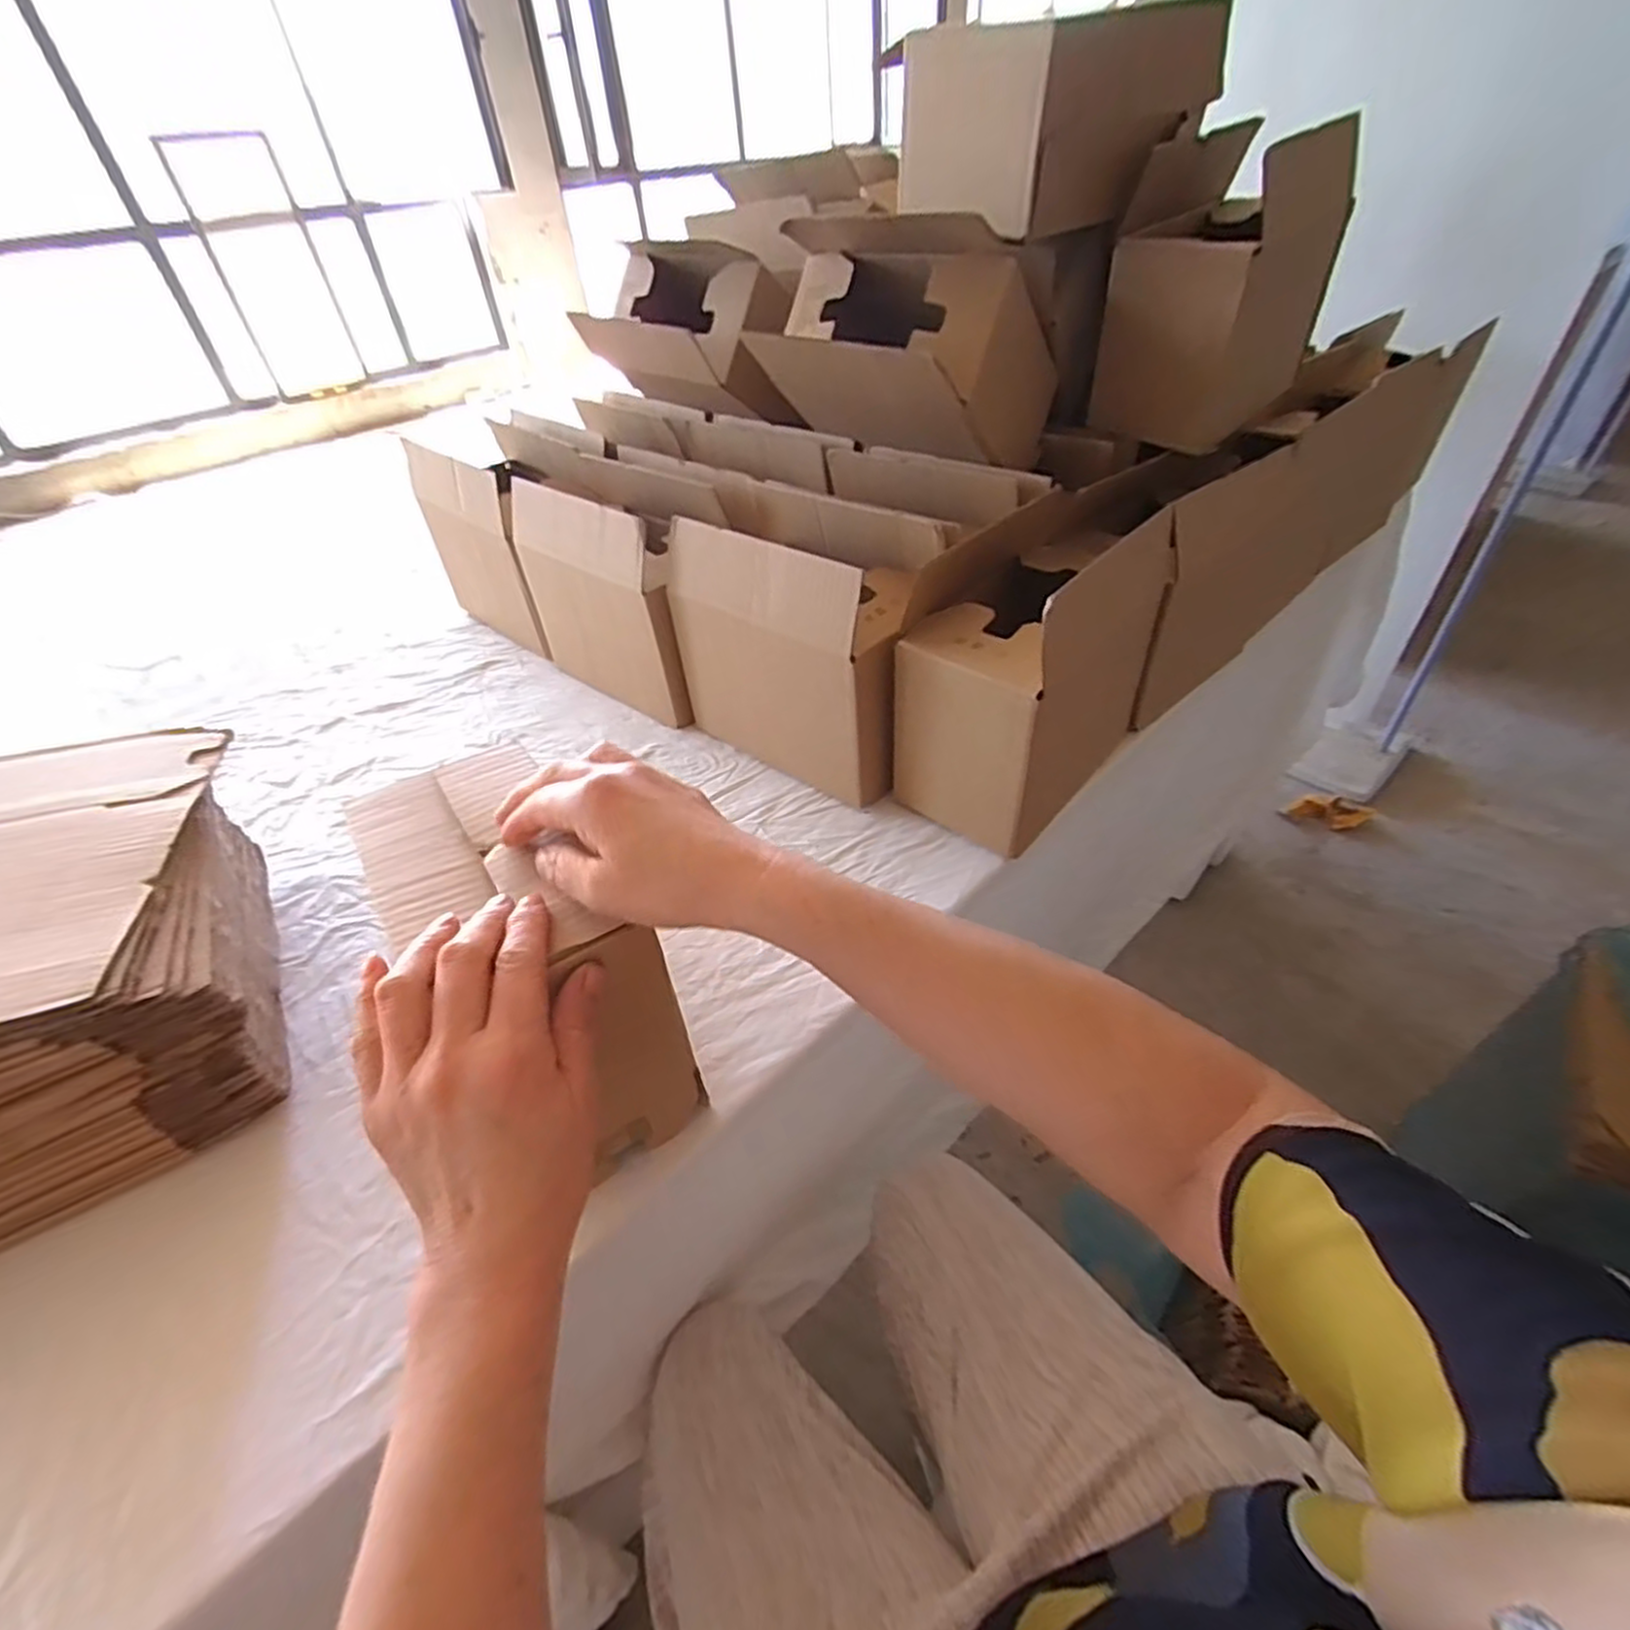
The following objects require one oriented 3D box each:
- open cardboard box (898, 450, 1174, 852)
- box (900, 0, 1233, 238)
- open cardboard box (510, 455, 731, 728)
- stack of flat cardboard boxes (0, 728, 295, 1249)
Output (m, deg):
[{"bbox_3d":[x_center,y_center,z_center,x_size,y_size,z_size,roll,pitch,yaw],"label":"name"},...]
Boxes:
[{"bbox_3d":[0.195,-0.138,0.648,0.128,0.193,0.265,29,52,31],"label":"open cardboard box"},{"bbox_3d":[0.222,-0.643,0.689,0.240,0.131,0.174,-31,49,-26],"label":"box"},{"bbox_3d":[-0.199,-0.250,0.808,0.237,0.203,0.123,31,53,33],"label":"open cardboard box"},{"bbox_3d":[-0.521,0.094,0.492,0.262,0.137,0.328,-22,45,-18],"label":"stack of flat cardboard boxes"}]

